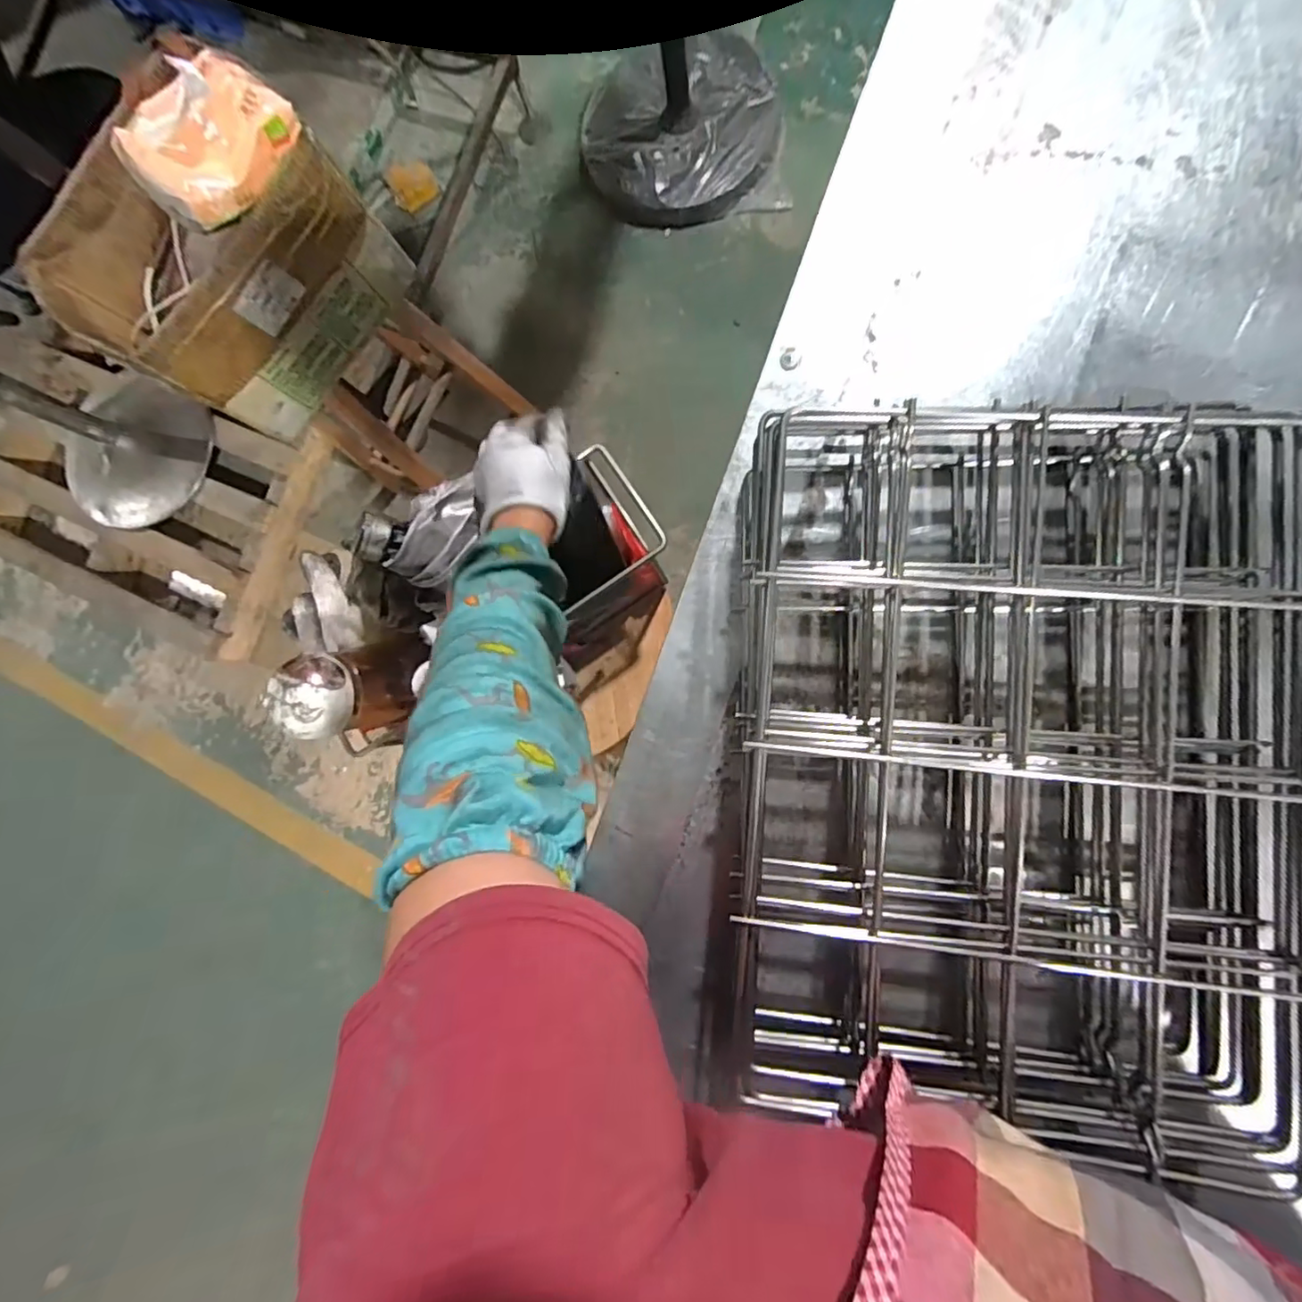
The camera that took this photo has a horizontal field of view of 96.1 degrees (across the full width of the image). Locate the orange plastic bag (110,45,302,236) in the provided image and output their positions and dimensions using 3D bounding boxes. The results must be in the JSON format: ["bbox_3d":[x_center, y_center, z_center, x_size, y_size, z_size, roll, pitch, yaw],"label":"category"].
[{"bbox_3d":[-0.386,-0.443,0.508,0.089,0.050,0.137,33,91,9],"label":"orange plastic bag"}]

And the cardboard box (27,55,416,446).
[{"bbox_3d":[-0.460,-0.411,0.636,0.236,0.179,0.265,31,91,9],"label":"cardboard box"}]

